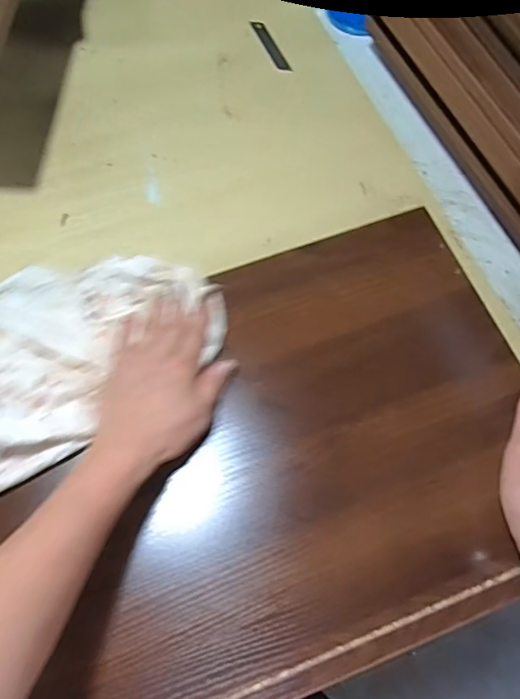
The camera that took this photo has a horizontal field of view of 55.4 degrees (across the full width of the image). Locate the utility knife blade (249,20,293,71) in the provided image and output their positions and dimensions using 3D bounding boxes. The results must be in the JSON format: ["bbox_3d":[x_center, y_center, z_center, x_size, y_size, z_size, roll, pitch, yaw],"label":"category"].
[{"bbox_3d":[0.014,-0.409,0.666,0.017,0.004,0.100,-22,72,-7],"label":"utility knife blade"}]

